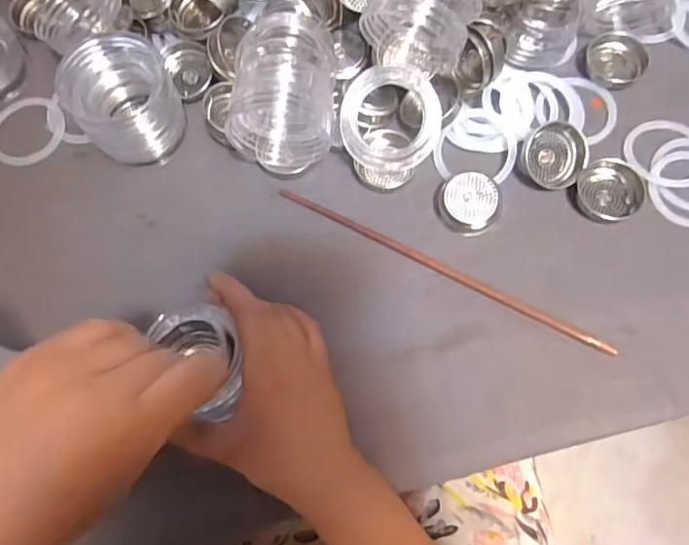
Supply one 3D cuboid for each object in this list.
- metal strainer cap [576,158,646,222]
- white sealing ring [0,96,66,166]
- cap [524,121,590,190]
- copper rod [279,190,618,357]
[{"bbox_3d":[0.184,-0.058,0.380,0.043,0.016,0.041,-1,70,2],"label":"metal strainer cap"},{"bbox_3d":[-0.246,-0.110,0.422,0.063,0.007,0.057,25,73,11],"label":"white sealing ring"},{"bbox_3d":[0.146,-0.080,0.384,0.044,0.017,0.044,-2,79,9],"label":"cap"},{"bbox_3d":[0.063,-0.003,0.372,0.242,0.007,0.007,27,74,11],"label":"copper rod"}]

